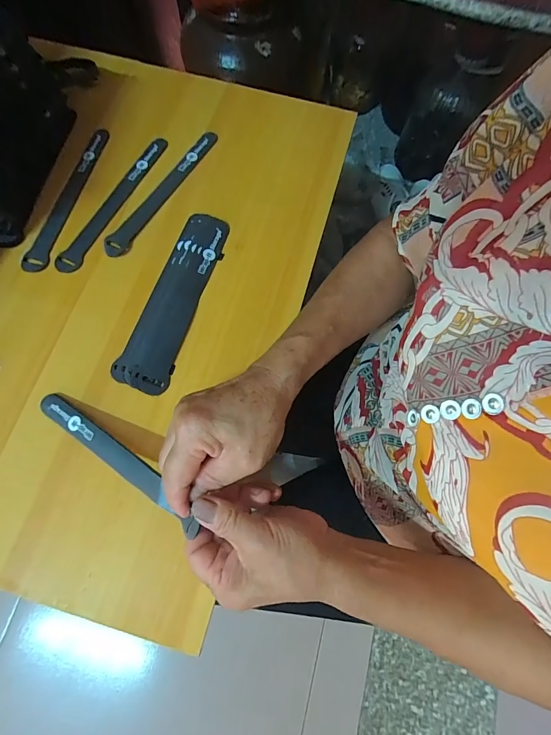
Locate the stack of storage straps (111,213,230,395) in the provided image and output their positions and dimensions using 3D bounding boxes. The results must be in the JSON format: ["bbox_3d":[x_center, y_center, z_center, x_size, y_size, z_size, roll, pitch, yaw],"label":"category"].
[{"bbox_3d":[-0.099,-0.071,0.355,0.051,0.011,0.197,19,71,5],"label":"stack of storage straps"}]

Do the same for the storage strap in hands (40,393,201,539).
[{"bbox_3d":[-0.134,0.072,0.291,0.182,0.005,0.021,29,72,19],"label":"storage strap in hands"}]

